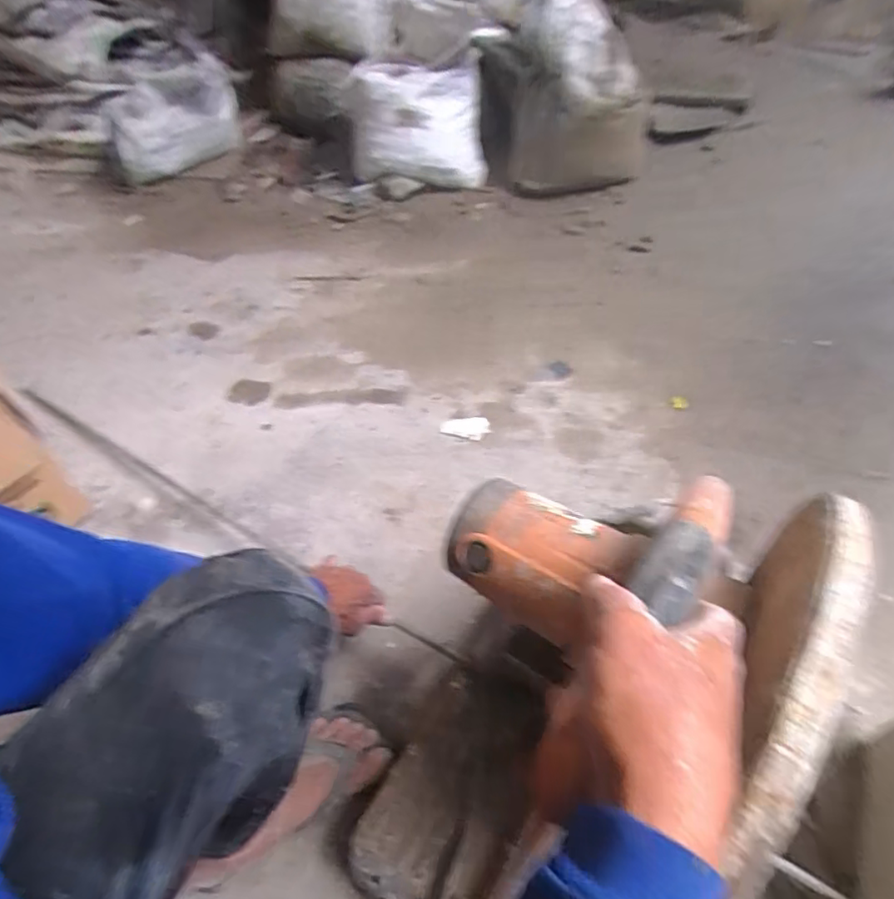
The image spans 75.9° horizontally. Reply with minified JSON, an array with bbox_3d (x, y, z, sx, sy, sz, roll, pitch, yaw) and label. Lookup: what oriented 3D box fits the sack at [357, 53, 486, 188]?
[{"bbox_3d":[-0.088,-0.913,1.597,0.381,0.258,0.322,-3,50,0],"label":"sack"}]

